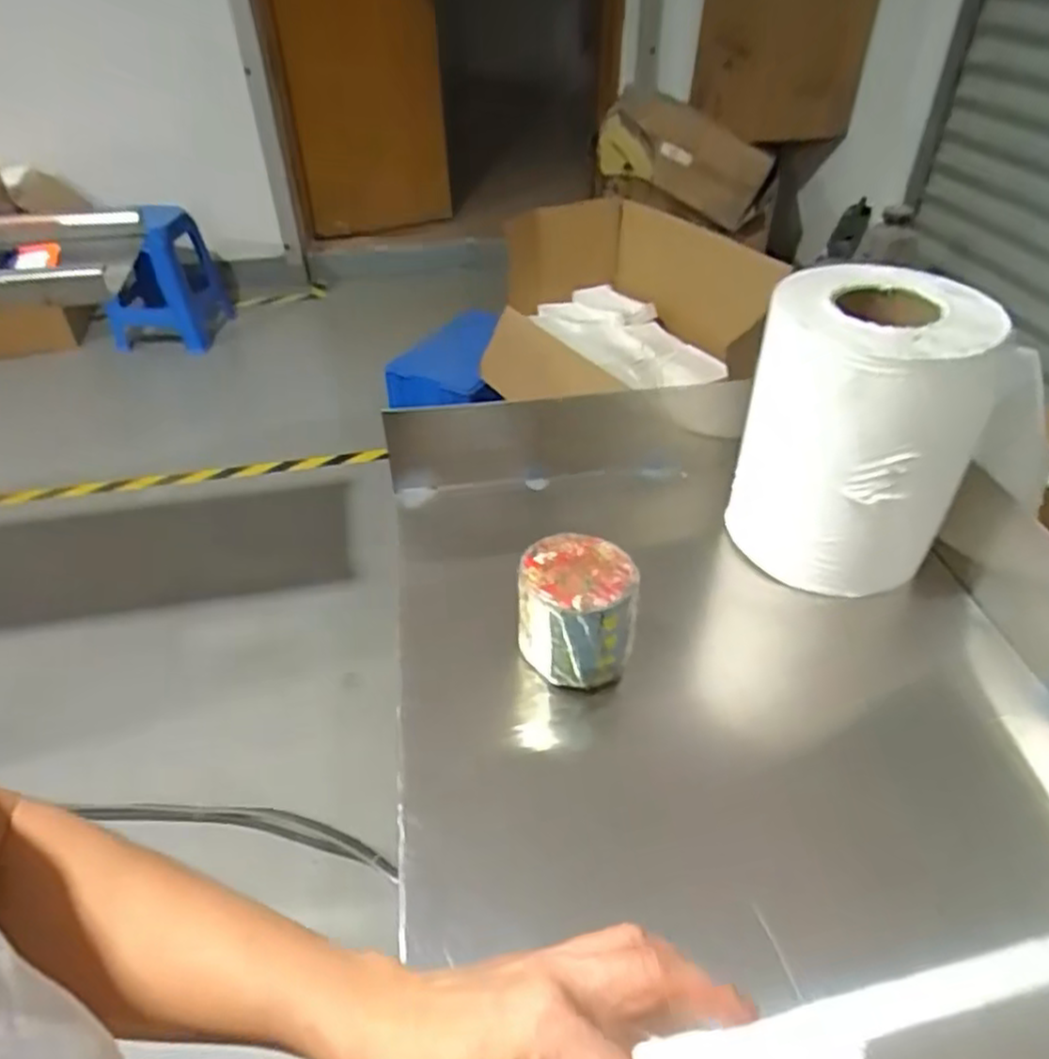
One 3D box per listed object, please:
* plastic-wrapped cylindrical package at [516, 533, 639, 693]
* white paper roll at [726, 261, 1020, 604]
[{"bbox_3d":[0.040,0.064,0.583,0.092,0.092,0.080,4,41,7],"label":"plastic-wrapped cylindrical package"},{"bbox_3d":[0.280,-0.082,0.645,0.177,0.228,0.160,13,43,17],"label":"white paper roll"}]

